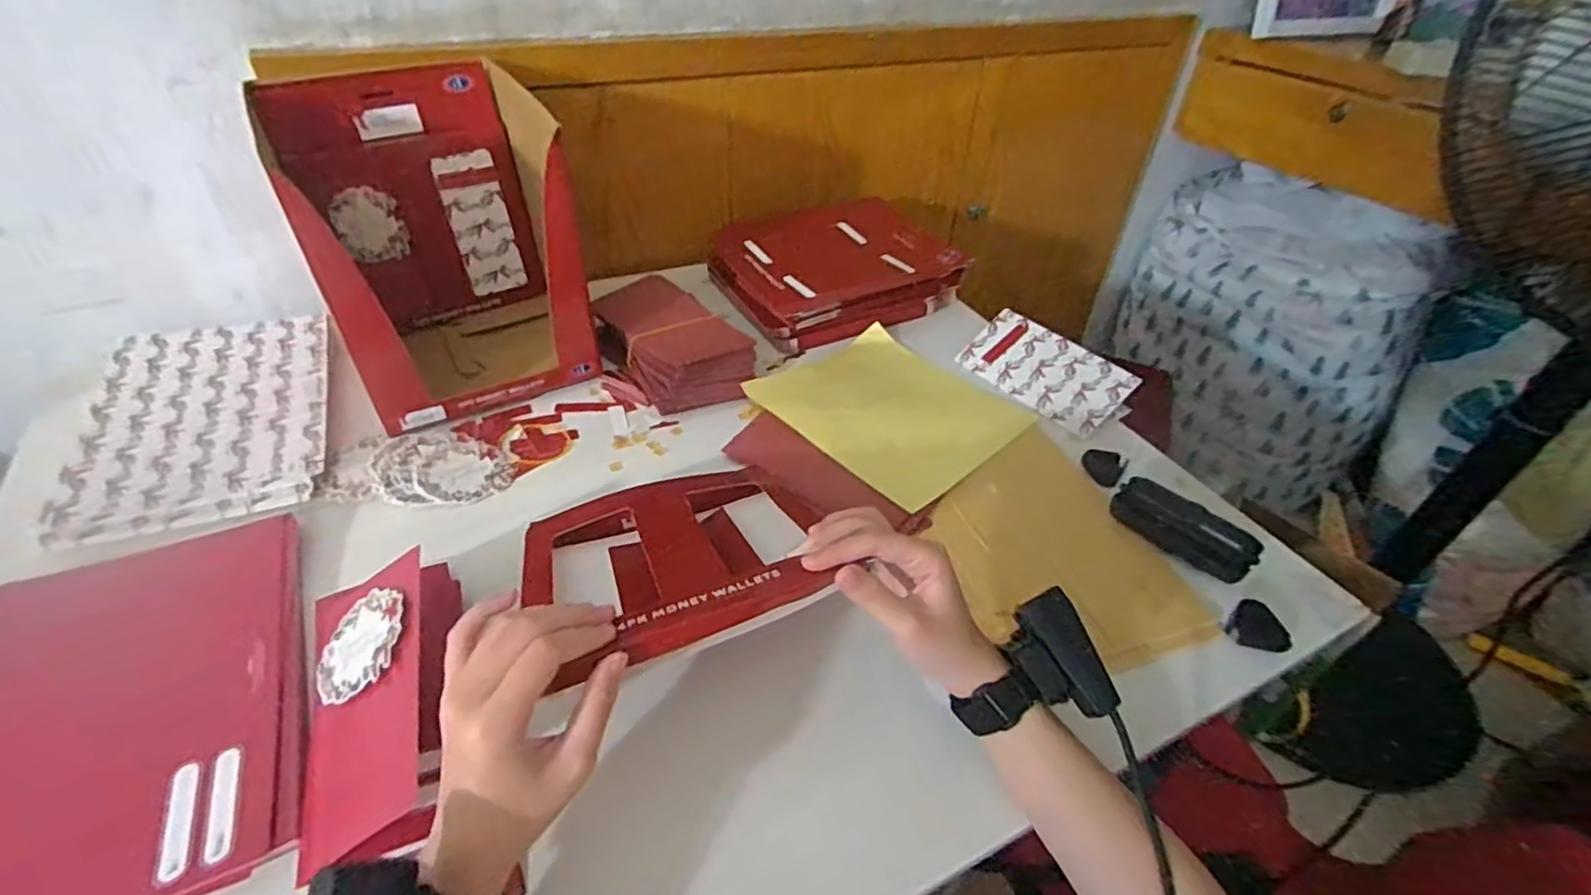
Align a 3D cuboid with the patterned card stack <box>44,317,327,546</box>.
[{"bbox_3d":[-0.513,-0.034,0.602,0.174,0.010,0.271,-13,46,-20],"label":"patterned card stack"}]

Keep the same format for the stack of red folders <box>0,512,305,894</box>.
[{"bbox_3d":[-0.408,0.159,0.409,0.186,0.012,0.268,-17,44,-22],"label":"stack of red folders"}]

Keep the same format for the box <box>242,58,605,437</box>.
[{"bbox_3d":[-0.328,-0.190,0.642,0.212,0.237,0.230,-22,46,-27],"label":"box"}]

